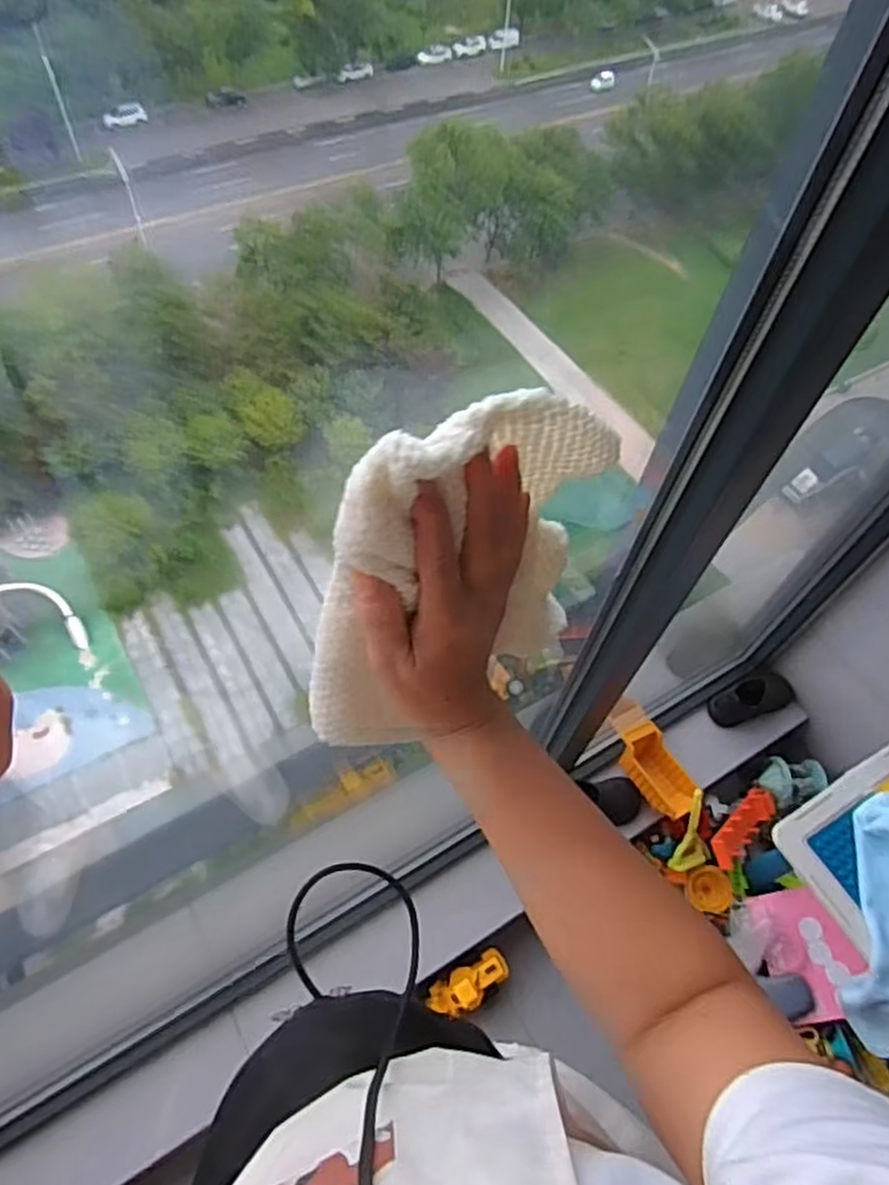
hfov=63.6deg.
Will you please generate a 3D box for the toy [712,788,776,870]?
[{"bbox_3d":[0.575,0.445,1.371,0.214,0.046,0.063,-28,64,-37],"label":"toy"}]

